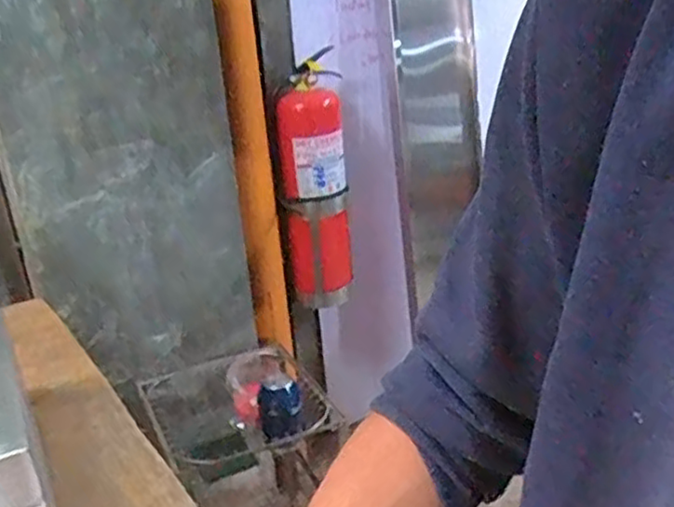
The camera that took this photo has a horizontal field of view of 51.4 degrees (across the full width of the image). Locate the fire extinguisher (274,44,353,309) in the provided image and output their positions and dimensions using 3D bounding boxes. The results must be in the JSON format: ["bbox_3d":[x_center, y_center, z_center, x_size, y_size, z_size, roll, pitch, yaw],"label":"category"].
[{"bbox_3d":[-0.068,-0.151,1.688,0.188,0.571,0.175,-5,23,-3],"label":"fire extinguisher"}]

